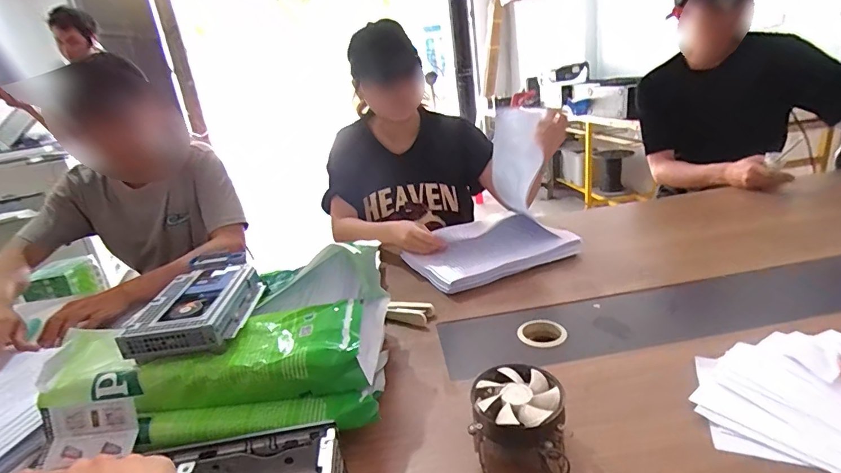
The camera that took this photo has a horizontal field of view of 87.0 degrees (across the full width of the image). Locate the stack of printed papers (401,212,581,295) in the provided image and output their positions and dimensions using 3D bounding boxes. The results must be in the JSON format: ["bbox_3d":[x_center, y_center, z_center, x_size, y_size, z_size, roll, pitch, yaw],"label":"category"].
[{"bbox_3d":[0.140,0.019,0.898,0.309,0.070,0.188,-18,22,-25],"label":"stack of printed papers"}]

